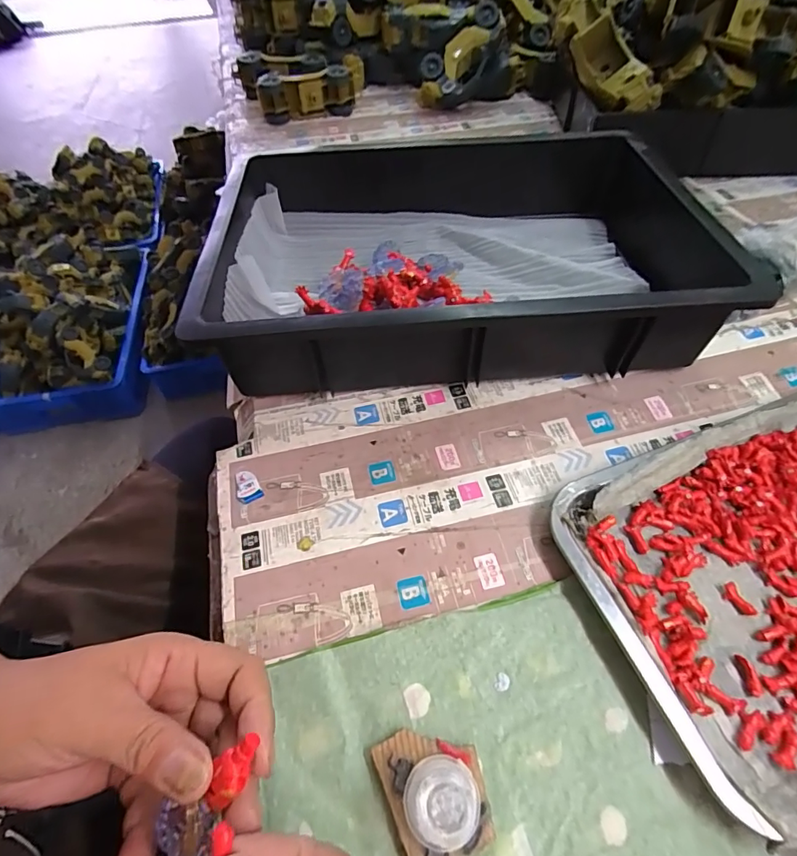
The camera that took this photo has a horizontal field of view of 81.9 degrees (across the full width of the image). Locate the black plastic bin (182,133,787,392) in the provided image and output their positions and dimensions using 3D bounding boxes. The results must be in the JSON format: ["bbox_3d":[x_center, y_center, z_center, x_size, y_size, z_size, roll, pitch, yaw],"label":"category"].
[{"bbox_3d":[0.059,-0.177,0.451,0.456,0.093,0.305,-4,55,-1],"label":"black plastic bin"}]

